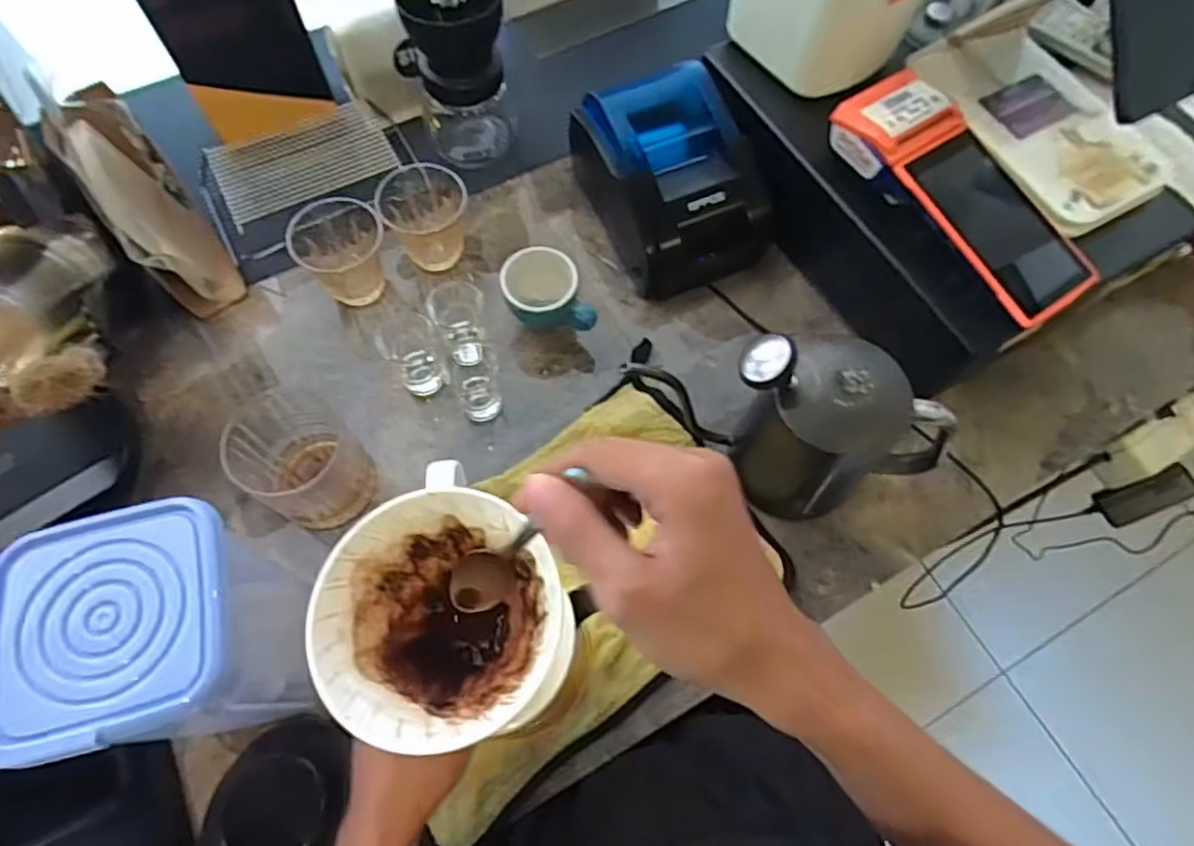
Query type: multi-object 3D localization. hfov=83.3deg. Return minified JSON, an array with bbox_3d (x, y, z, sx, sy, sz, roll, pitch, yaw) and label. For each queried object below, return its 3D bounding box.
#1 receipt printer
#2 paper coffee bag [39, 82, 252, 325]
[{"bbox_3d":[0.072,-0.224,0.610,0.144,0.098,0.170,-19,68,-9],"label":"receipt printer"},{"bbox_3d":[-0.373,-0.181,0.558,0.065,0.196,0.064,-33,28,-15],"label":"paper coffee bag"}]

